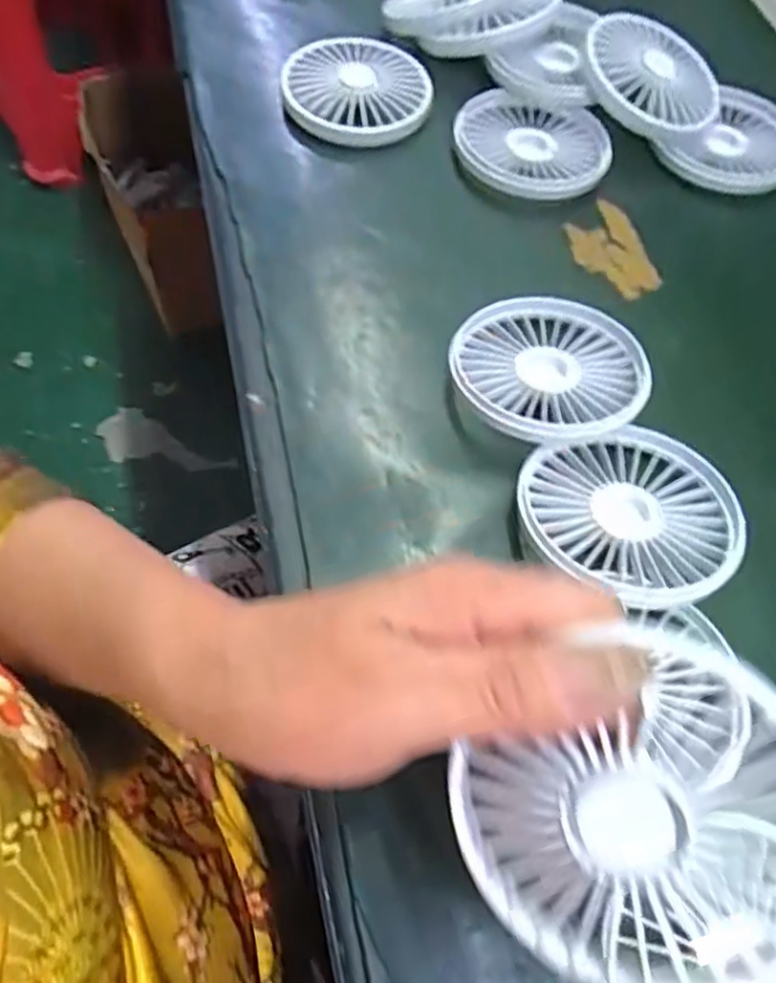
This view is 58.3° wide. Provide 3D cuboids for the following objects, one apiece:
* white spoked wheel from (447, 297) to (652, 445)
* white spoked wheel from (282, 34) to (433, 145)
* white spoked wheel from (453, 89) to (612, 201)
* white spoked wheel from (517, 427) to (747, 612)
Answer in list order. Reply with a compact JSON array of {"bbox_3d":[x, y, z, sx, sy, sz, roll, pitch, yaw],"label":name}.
[{"bbox_3d":[0.073,-0.057,0.324,0.086,0.026,0.086,2,62,-5],"label":"white spoked wheel"},{"bbox_3d":[-0.020,-0.246,0.424,0.088,0.015,0.087,2,62,-5],"label":"white spoked wheel"},{"bbox_3d":[0.085,-0.204,0.413,0.088,0.012,0.082,2,62,-5],"label":"white spoked wheel"},{"bbox_3d":[0.100,0.007,0.290,0.085,0.025,0.084,2,62,-5],"label":"white spoked wheel"}]

